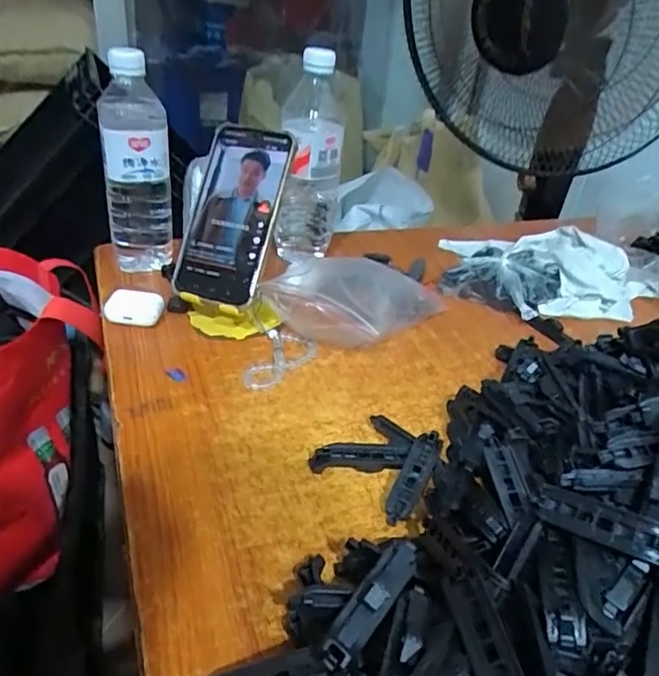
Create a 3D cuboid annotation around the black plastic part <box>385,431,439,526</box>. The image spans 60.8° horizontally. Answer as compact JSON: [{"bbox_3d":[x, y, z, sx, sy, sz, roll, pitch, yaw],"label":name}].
[{"bbox_3d":[0.057,0.094,0.381,0.020,0.008,0.070,19,57,23],"label":"black plastic part"}]

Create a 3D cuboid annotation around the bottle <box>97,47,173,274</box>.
[{"bbox_3d":[-0.189,-0.162,0.551,0.064,0.212,0.062,-8,35,-21],"label":"bottle"}]

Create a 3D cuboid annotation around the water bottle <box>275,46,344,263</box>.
[{"bbox_3d":[-0.022,-0.192,0.627,0.067,0.216,0.062,4,33,-5],"label":"water bottle"}]

